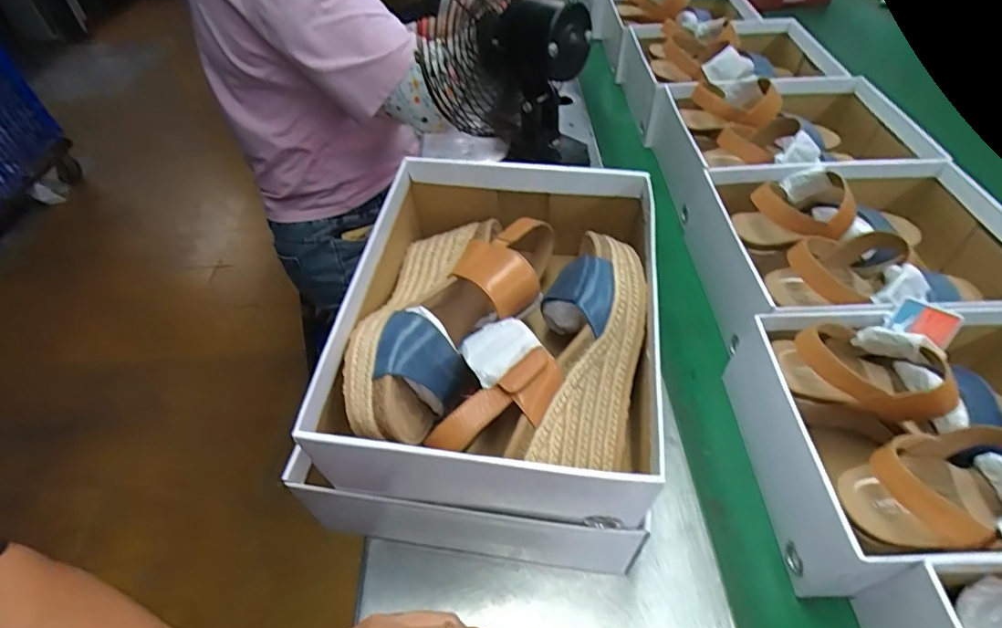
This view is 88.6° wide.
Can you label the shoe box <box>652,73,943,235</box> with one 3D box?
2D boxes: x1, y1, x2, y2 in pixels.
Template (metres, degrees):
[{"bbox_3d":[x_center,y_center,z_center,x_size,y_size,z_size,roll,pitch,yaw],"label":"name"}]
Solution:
[{"bbox_3d":[0.398,-0.237,0.732,0.309,0.127,0.242,0,48,1],"label":"shoe box"}]

